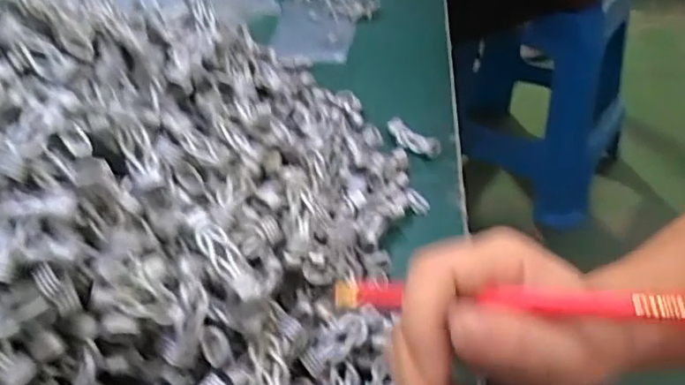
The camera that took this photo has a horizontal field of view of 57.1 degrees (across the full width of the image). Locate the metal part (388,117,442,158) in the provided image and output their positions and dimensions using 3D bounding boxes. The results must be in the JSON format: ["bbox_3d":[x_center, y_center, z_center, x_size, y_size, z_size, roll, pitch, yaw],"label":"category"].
[{"bbox_3d":[0.055,-0.042,0.481,0.043,0.017,0.010,22,46,27],"label":"metal part"}]

